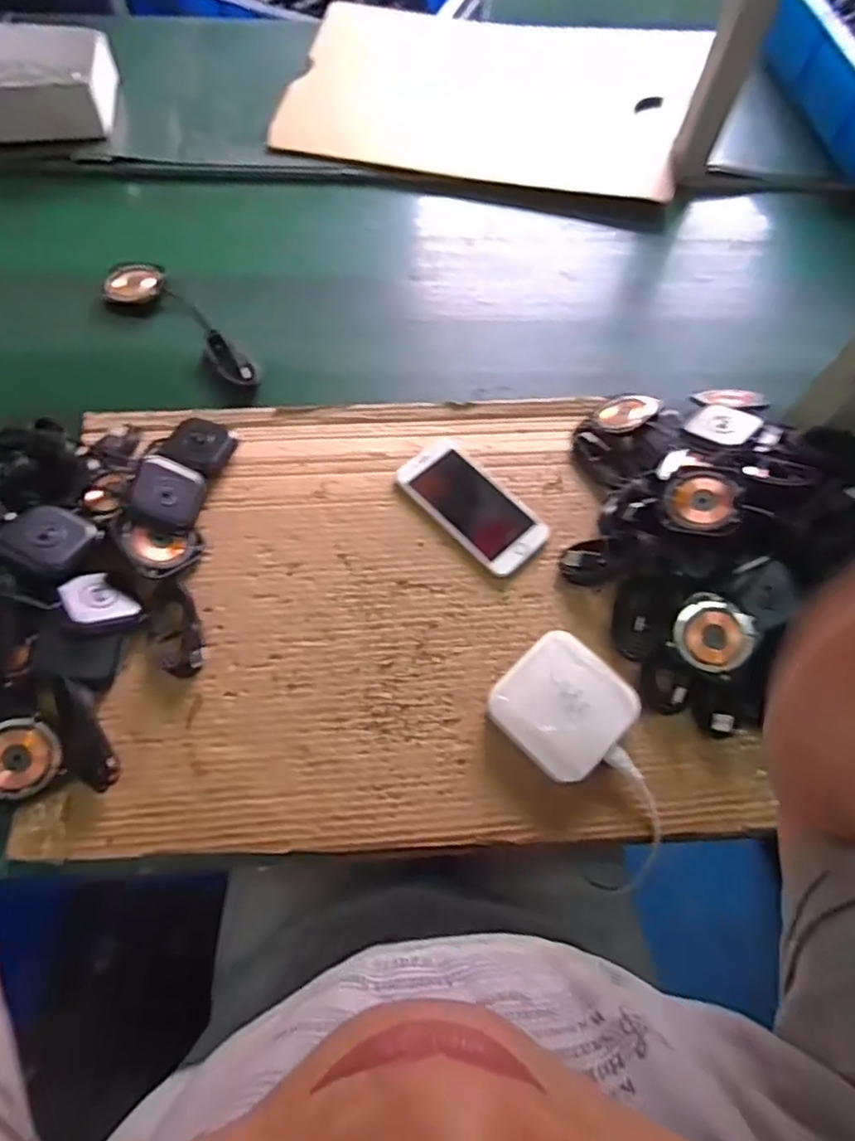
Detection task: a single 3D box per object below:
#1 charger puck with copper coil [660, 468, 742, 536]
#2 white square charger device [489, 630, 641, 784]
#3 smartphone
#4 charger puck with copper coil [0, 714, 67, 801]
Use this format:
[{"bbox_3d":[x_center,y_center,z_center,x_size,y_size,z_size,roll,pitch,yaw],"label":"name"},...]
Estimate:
[{"bbox_3d":[0.216,-0.055,0.507,0.057,0.014,0.061,1,57,26],"label":"charger puck with copper coil"},{"bbox_3d":[0.101,0.101,0.481,0.089,0.023,0.092,-41,72,-19],"label":"white square charger device"},{"bbox_3d":[0.039,-0.057,0.560,0.065,0.009,0.135,-40,72,-19],"label":"smartphone"},{"bbox_3d":[-0.283,0.131,0.443,0.055,0.009,0.054,5,74,-18],"label":"charger puck with copper coil"}]

